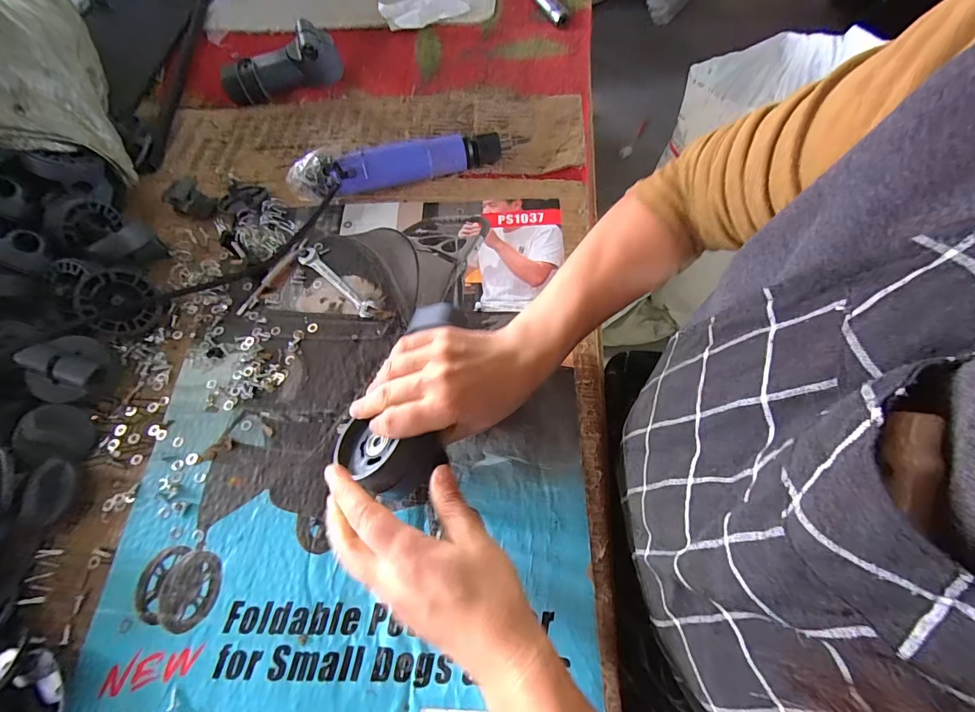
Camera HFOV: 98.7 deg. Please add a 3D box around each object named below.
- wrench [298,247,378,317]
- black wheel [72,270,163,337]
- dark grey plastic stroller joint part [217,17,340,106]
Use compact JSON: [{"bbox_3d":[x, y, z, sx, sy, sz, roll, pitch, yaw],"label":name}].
[{"bbox_3d":[-0.160,-0.080,0.447,0.117,0.004,0.021,38,73,18],"label":"wrench"},{"bbox_3d":[-0.371,-0.056,0.419,0.070,0.019,0.060,27,82,-19],"label":"black wheel"},{"bbox_3d":[-0.289,-0.405,0.582,0.164,0.052,0.054,-21,66,-7],"label":"dark grey plastic stroller joint part"}]

